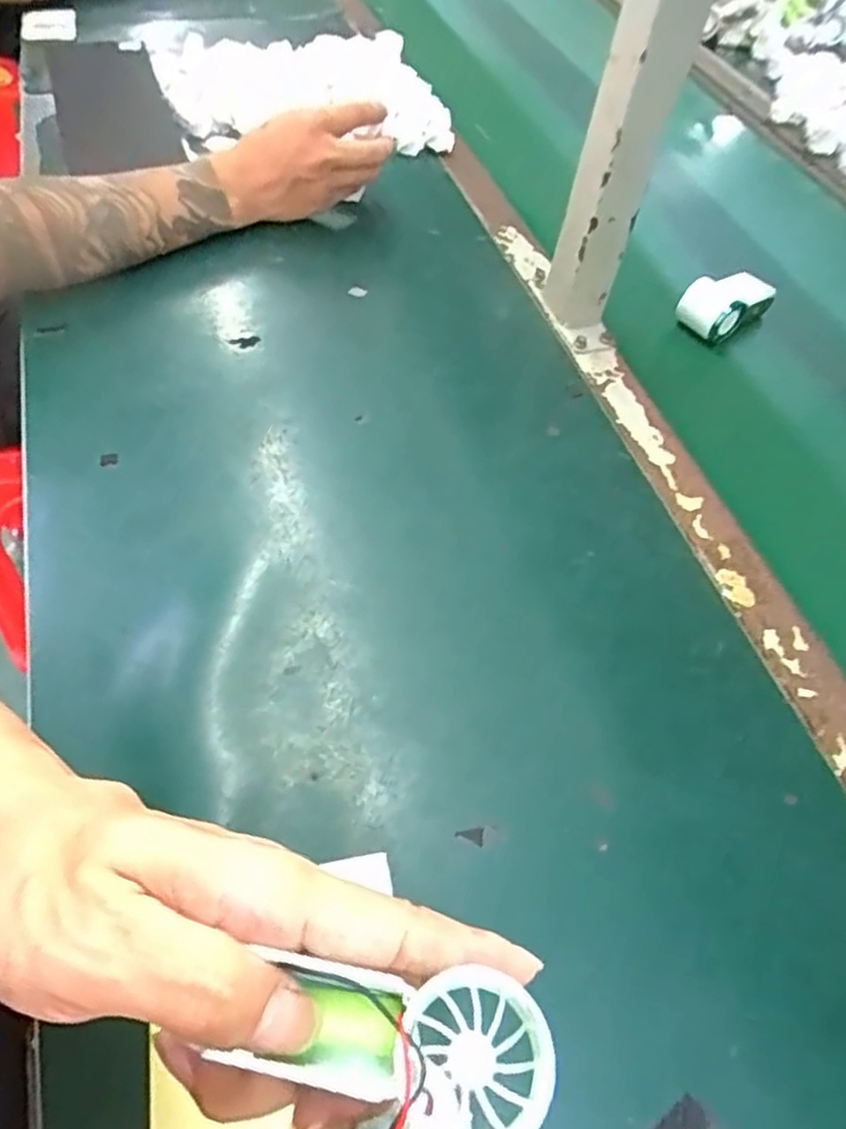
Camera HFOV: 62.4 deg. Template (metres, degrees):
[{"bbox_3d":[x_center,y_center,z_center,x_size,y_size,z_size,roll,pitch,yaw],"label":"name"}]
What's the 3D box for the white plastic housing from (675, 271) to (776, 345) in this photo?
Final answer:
[{"bbox_3d":[0.255,-0.217,0.592,0.078,0.048,0.044,-31,64,-25],"label":"white plastic housing"}]

